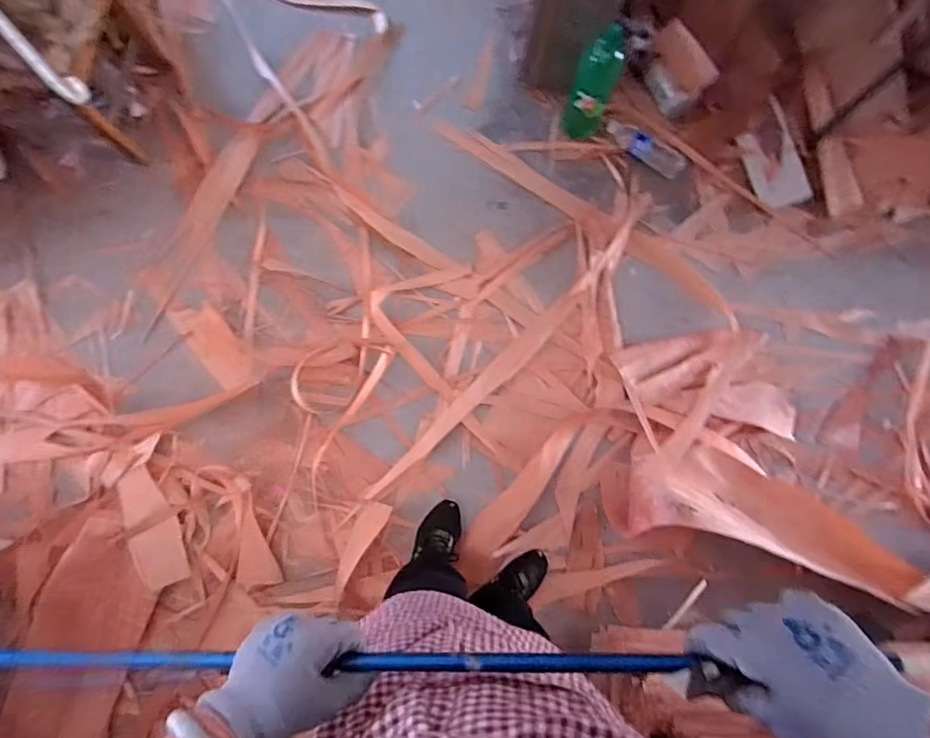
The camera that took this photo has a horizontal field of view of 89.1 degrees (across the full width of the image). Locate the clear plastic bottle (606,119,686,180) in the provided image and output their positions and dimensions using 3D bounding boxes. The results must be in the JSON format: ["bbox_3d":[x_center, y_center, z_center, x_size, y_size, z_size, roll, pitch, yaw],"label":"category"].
[{"bbox_3d":[0.488,-0.601,1.273,0.234,0.051,0.074,41,82,3],"label":"clear plastic bottle"}]

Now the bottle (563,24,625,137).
[{"bbox_3d":[0.313,-0.684,1.150,0.103,0.306,0.100,0,82,-3],"label":"bottle"}]

